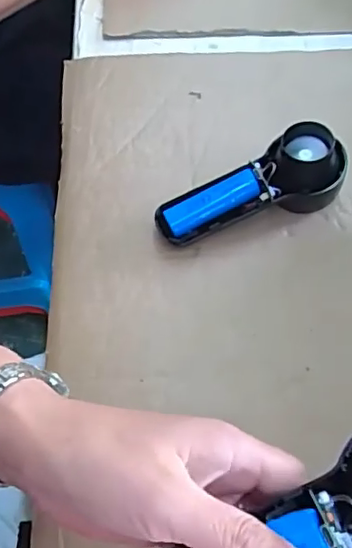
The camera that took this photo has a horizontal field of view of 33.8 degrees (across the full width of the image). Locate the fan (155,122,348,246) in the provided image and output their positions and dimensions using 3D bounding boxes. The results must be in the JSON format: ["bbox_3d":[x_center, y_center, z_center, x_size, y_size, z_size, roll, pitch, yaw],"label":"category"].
[{"bbox_3d":[0.056,-0.068,0.442,0.147,0.053,0.053,-16,60,-9],"label":"fan"}]

